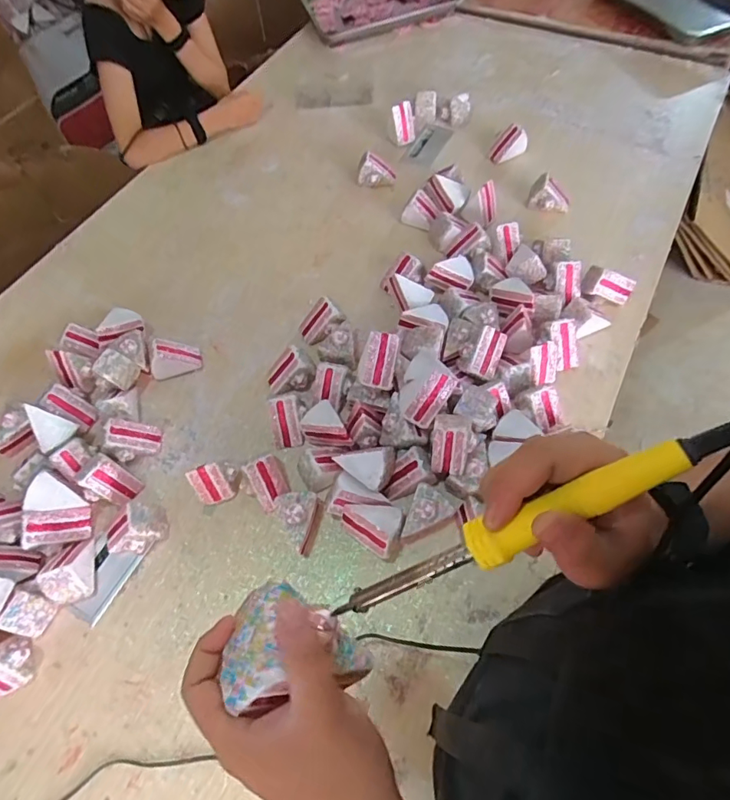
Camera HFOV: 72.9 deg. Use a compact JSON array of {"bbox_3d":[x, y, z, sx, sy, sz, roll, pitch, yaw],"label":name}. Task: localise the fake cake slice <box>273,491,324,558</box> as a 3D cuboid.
[{"bbox_3d":[-0.109,0.183,0.768,0.072,0.059,0.087,14,61,10],"label":"fake cake slice"}]

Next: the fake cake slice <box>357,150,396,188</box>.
[{"bbox_3d":[0.027,-0.545,1.172,0.091,0.063,0.048,-3,60,1],"label":"fake cake slice"}]

